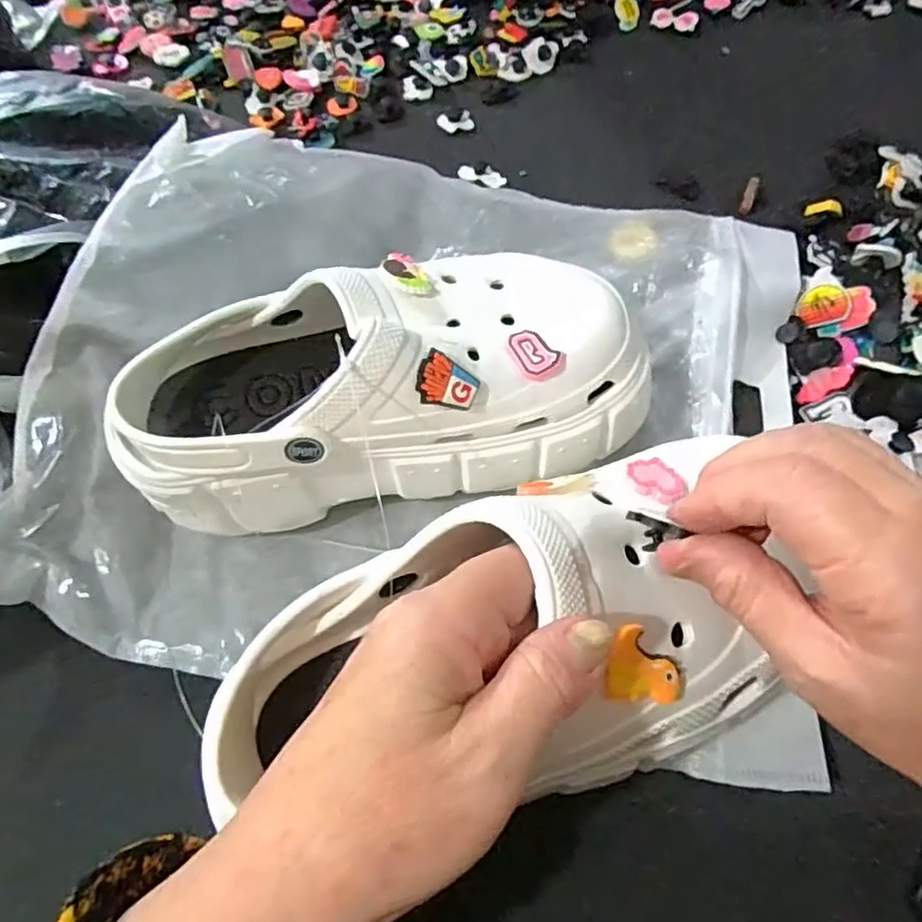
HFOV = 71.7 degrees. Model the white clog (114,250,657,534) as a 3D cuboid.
[{"bbox_3d":[-0.029,-0.035,0.305,0.238,0.103,0.101,-12,63,-3],"label":"white clog"}]

